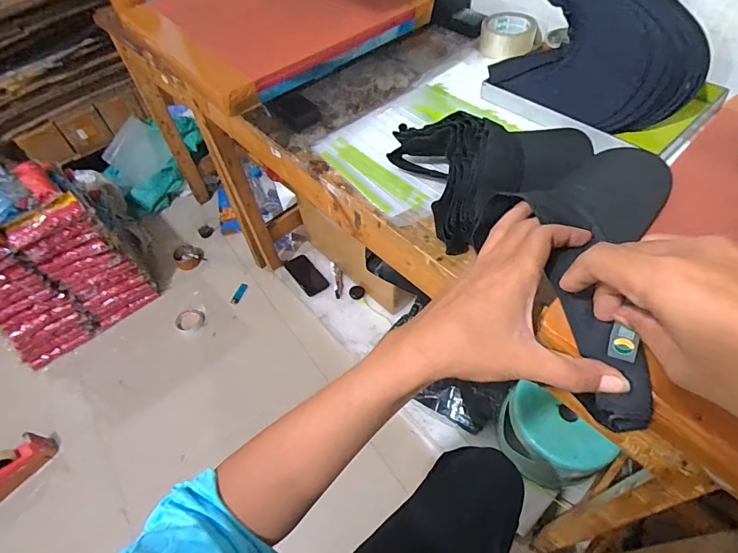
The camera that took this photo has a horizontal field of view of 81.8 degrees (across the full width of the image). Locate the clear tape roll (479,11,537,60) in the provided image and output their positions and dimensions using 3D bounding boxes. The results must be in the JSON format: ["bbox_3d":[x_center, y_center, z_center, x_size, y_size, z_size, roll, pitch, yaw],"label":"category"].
[{"bbox_3d":[0.265,-0.458,0.811,0.104,0.042,0.093,12,56,13],"label":"clear tape roll"}]

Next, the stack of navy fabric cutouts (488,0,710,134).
[{"bbox_3d":[0.349,-0.348,0.631,0.278,0.163,0.141,34,64,26],"label":"stack of navy fabric cutouts"}]

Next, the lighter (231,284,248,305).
[{"bbox_3d":[-0.449,0.062,1.472,0.029,0.015,0.081,18,57,18],"label":"lighter"}]

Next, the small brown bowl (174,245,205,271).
[{"bbox_3d":[-0.665,-0.076,1.565,0.097,0.056,0.104,-3,54,3],"label":"small brown bowl"}]

